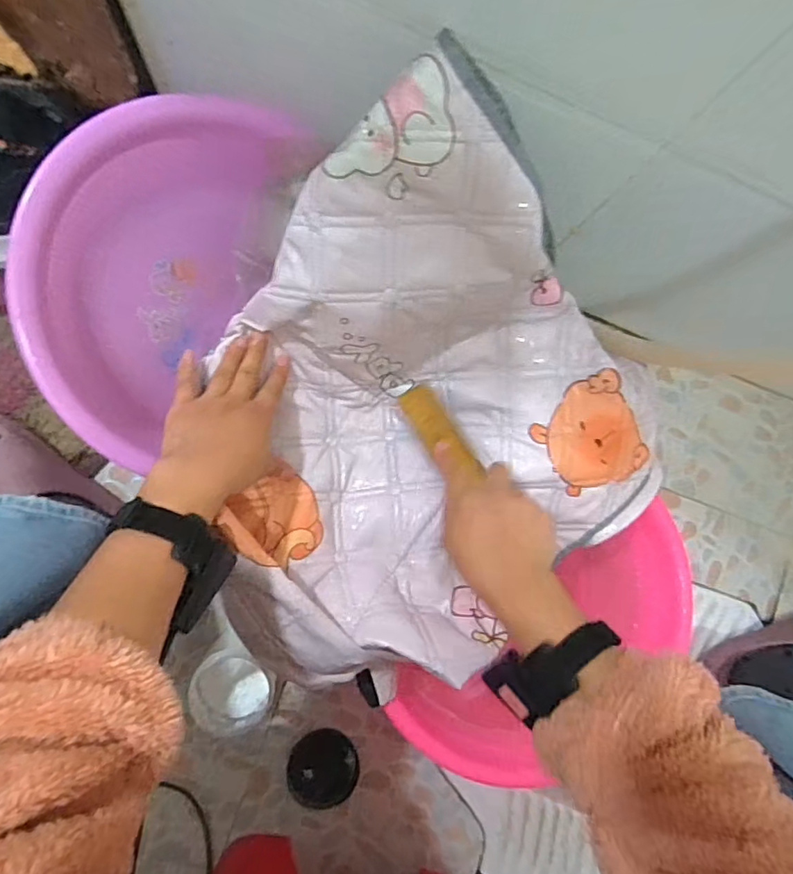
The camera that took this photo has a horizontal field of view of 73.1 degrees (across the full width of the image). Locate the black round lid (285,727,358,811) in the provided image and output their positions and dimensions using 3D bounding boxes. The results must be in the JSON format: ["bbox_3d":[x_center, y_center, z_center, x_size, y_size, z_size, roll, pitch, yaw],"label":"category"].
[{"bbox_3d":[-0.087,0.394,0.636,0.081,0.008,0.084,1,87,-9],"label":"black round lid"}]

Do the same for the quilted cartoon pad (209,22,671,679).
[{"bbox_3d":[0.023,0.016,0.448,0.397,0.212,0.397,43,81,-3],"label":"quilted cartoon pad"}]

